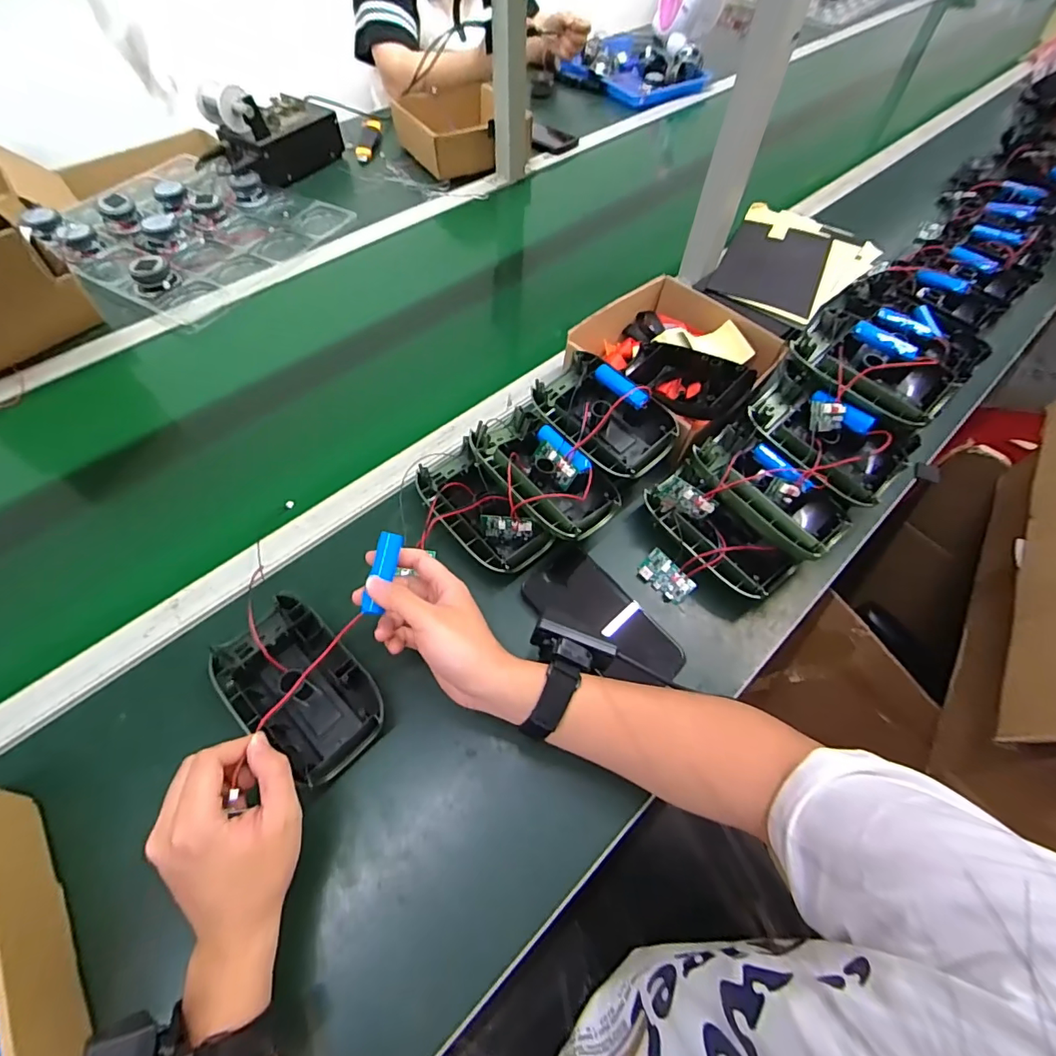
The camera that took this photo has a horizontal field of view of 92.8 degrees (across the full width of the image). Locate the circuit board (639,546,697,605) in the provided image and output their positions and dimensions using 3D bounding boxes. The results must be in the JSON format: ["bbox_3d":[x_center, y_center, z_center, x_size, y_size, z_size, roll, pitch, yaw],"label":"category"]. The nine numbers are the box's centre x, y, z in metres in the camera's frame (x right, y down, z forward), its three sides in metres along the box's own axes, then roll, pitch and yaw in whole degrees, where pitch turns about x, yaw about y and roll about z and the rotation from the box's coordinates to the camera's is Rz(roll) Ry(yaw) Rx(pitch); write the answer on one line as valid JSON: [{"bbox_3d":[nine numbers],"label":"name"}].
[{"bbox_3d":[0.142,0.051,0.517,0.057,0.014,0.035,44,105,25],"label":"circuit board"}]

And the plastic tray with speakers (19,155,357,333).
[{"bbox_3d":[-0.567,-0.499,0.830,0.419,0.041,0.374,28,62,14],"label":"plastic tray with speakers"}]

